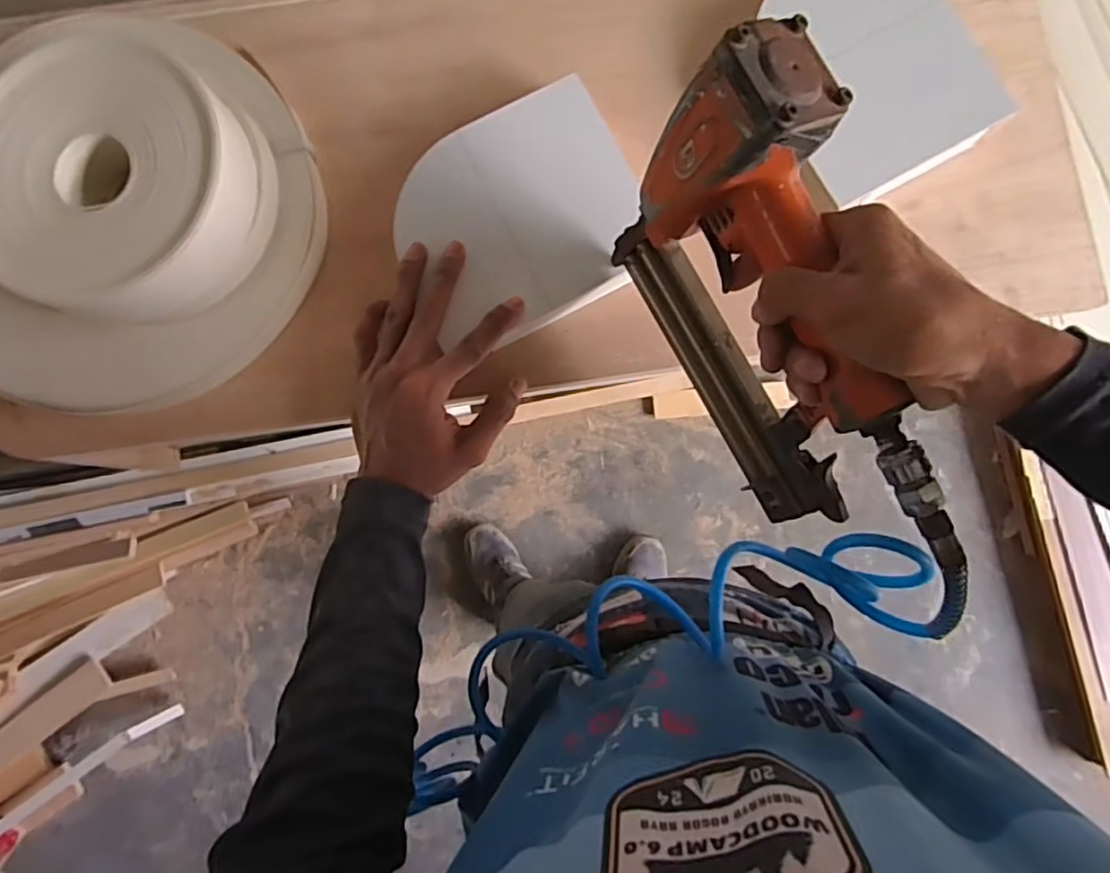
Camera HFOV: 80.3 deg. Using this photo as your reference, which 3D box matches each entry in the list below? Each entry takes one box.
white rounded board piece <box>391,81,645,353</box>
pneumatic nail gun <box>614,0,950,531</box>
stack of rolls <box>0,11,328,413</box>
[{"bbox_3d":[-0.023,-0.156,0.463,0.162,0.016,0.152,-27,87,-4],"label":"white rounded board piece"},{"bbox_3d":[0.133,-0.063,0.375,0.065,0.166,0.261,-32,92,-24],"label":"pneumatic nail gun"},{"bbox_3d":[-0.319,-0.160,0.452,0.282,0.092,0.262,-4,84,-1],"label":"stack of rolls"}]

